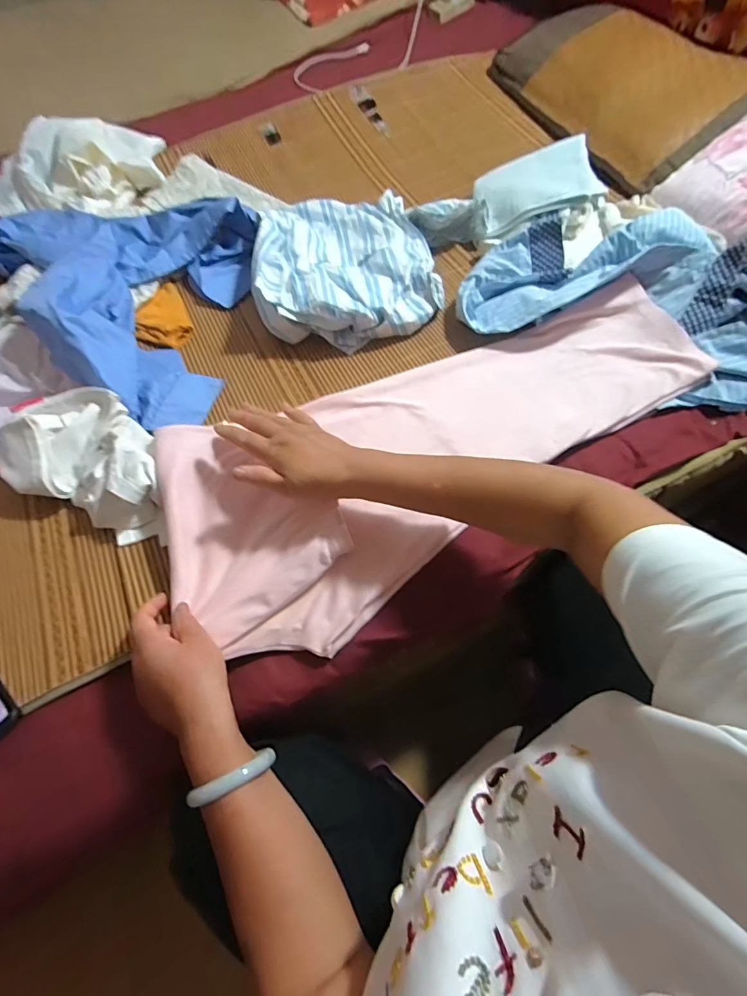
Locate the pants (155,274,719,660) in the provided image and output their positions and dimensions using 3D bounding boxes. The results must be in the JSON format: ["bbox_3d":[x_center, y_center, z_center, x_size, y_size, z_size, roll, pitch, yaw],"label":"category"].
[{"bbox_3d":[0.087,-0.087,0.545,0.691,0.060,0.281,-30,65,-14],"label":"pants"}]

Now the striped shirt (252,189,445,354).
[{"bbox_3d":[-0.046,-0.386,0.689,0.261,0.070,0.322,-9,64,-1],"label":"striped shirt"}]

